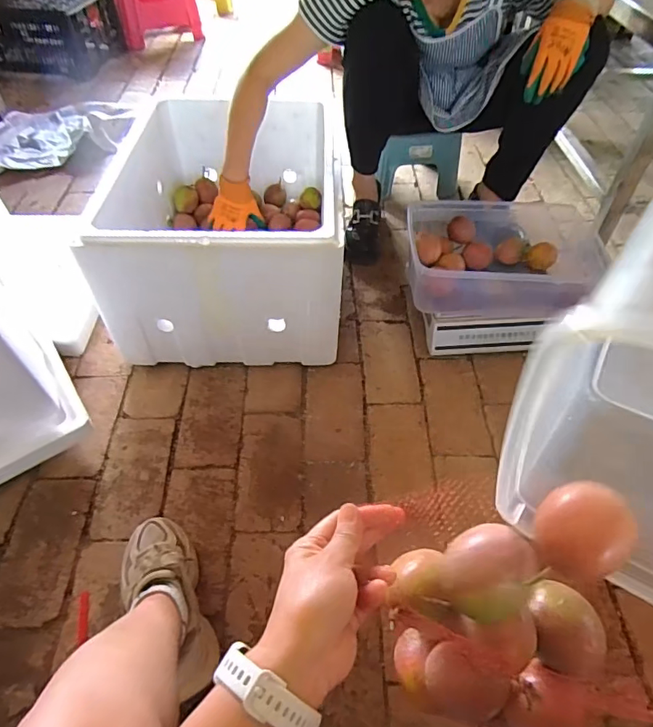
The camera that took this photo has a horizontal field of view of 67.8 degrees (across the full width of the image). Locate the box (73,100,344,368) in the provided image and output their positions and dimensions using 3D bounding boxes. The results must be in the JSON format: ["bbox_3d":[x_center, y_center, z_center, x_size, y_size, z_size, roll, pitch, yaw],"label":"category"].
[{"bbox_3d":[-0.194,-0.329,1.078,0.442,0.289,0.606,0,51,0],"label":"box"}]

